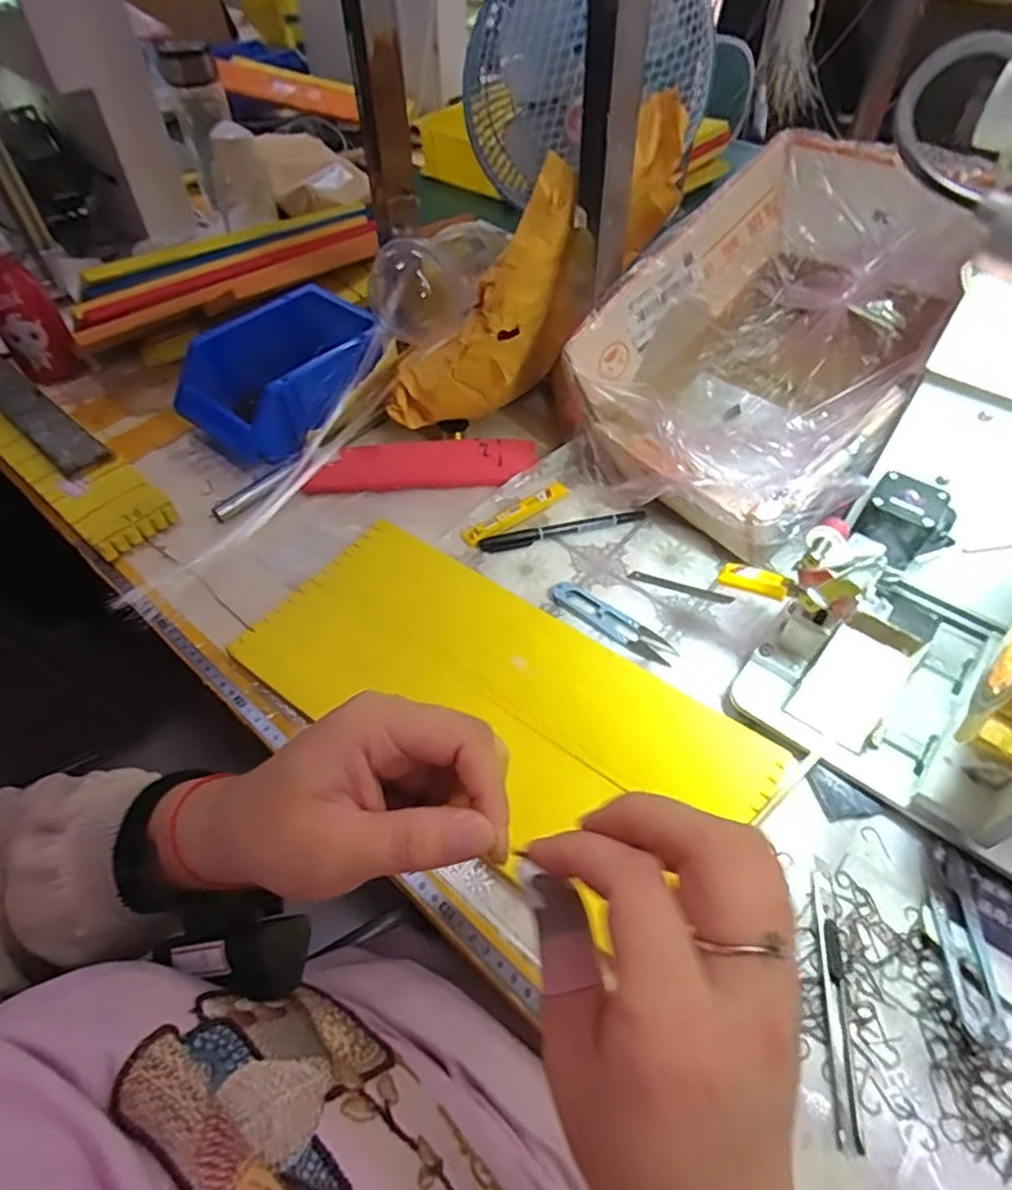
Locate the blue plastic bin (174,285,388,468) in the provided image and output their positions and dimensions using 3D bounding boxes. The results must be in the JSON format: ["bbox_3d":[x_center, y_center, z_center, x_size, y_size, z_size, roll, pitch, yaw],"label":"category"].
[{"bbox_3d":[-0.210,-0.213,0.645,0.153,0.077,0.184,34,60,24],"label":"blue plastic bin"}]

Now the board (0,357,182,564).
[{"bbox_3d":[-0.456,-0.155,0.639,0.413,0.025,0.071,35,60,25],"label":"board"}]

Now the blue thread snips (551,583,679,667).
[{"bbox_3d":[0.078,0.019,0.485,0.101,0.004,0.023,34,60,24],"label":"blue thread snips"}]

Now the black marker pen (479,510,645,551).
[{"bbox_3d":[0.047,-0.055,0.545,0.138,0.009,0.015,-12,53,-9],"label":"black marker pen"}]

